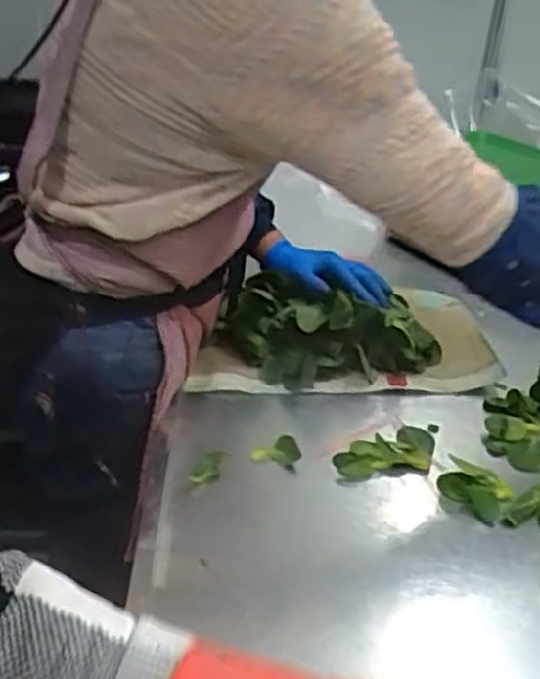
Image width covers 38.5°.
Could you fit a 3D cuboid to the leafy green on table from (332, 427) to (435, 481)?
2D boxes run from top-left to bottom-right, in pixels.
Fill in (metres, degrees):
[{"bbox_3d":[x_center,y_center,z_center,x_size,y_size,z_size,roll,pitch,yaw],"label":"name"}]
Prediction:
[{"bbox_3d":[0.131,0.125,0.830,0.123,0.021,0.060,-16,38,-26],"label":"leafy green on table"}]

